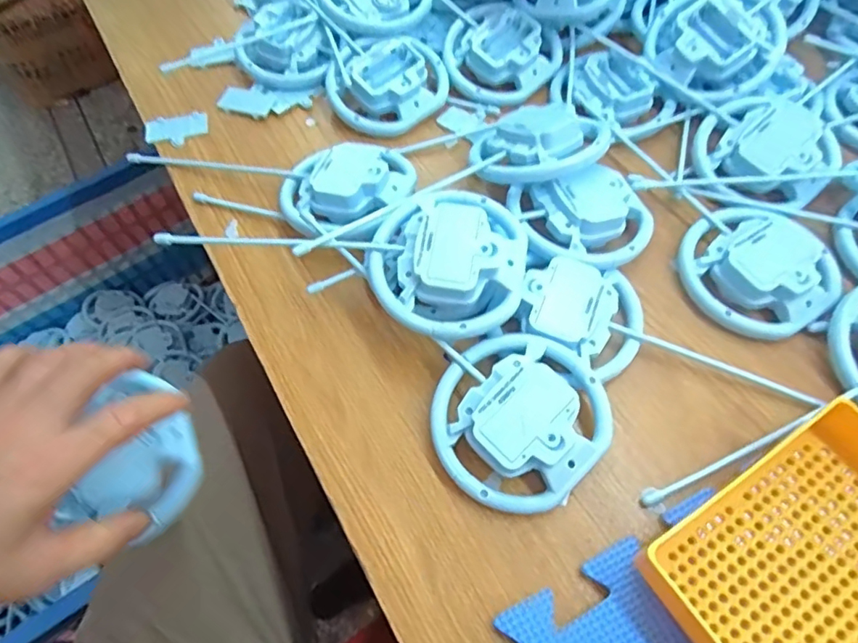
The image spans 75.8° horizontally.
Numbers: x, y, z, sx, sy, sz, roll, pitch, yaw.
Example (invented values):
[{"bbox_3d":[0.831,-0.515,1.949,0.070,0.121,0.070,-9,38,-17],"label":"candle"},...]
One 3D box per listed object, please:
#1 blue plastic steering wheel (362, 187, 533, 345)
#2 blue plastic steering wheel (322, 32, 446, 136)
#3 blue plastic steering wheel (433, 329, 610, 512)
[{"bbox_3d":[0.013,-0.039,0.360,0.099,0.043,0.109,7,62,8],"label":"blue plastic steering wheel"},{"bbox_3d":[-0.035,-0.207,0.477,0.101,0.032,0.090,-10,61,-2],"label":"blue plastic steering wheel"},{"bbox_3d":[0.054,0.055,0.328,0.098,0.035,0.105,-2,61,3],"label":"blue plastic steering wheel"}]

